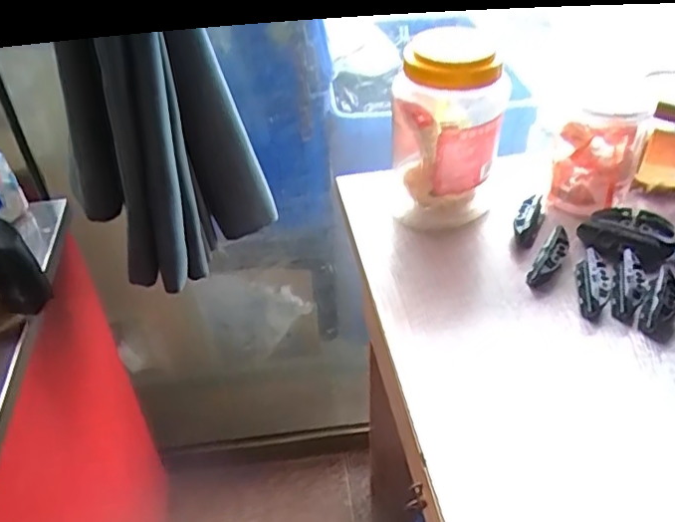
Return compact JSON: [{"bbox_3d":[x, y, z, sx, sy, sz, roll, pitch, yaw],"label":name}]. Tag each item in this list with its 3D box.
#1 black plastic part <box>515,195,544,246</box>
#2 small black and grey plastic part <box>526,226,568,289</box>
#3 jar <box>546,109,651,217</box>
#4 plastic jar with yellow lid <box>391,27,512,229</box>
[{"bbox_3d":[0.181,-0.040,0.581,0.019,0.023,0.055,17,43,23],"label":"black plastic part"},{"bbox_3d":[0.187,-0.004,0.539,0.019,0.011,0.066,25,68,31],"label":"small black and grey plastic part"},{"bbox_3d":[0.249,-0.098,0.594,0.063,0.093,0.061,-2,39,2],"label":"jar"},{"bbox_3d":[0.101,-0.121,0.574,0.099,0.156,0.101,1,39,5],"label":"plastic jar with yellow lid"}]

